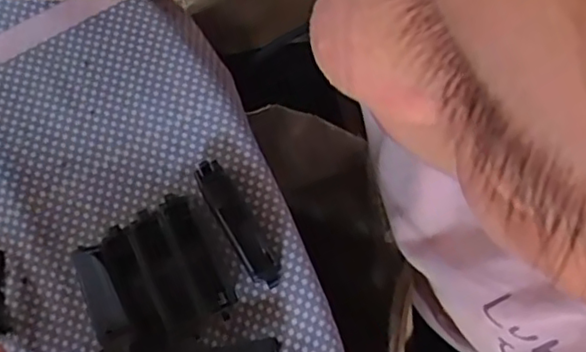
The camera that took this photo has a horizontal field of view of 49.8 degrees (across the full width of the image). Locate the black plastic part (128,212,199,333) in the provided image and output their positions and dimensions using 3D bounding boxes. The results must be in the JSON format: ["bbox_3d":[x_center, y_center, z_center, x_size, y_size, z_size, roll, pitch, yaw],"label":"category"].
[{"bbox_3d":[-0.071,0.049,0.338,0.020,0.009,0.066,-23,75,-7],"label":"black plastic part"}]

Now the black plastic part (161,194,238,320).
[{"bbox_3d":[-0.053,0.042,0.343,0.018,0.016,0.071,-27,76,-8],"label":"black plastic part"}]

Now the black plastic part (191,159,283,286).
[{"bbox_3d":[-0.031,0.025,0.345,0.016,0.015,0.077,-30,76,-9],"label":"black plastic part"}]

